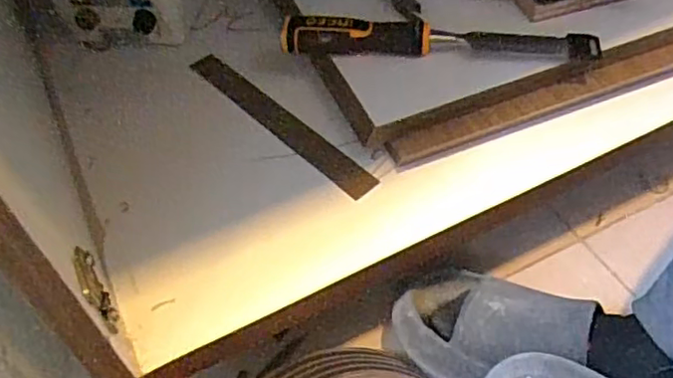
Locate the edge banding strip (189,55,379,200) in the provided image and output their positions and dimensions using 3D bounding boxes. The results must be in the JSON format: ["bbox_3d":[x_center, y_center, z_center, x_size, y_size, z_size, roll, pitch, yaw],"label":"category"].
[{"bbox_3d":[-0.055,-0.065,0.576,0.028,0.004,0.237,-37,57,-23],"label":"edge banding strip"}]

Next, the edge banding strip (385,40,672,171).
[{"bbox_3d":[0.243,-0.097,0.554,0.417,0.029,0.013,-19,12,-11],"label":"edge banding strip"}]

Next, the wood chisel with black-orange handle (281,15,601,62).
[{"bbox_3d":[0.087,-0.132,0.547,0.267,0.034,0.030,2,51,7],"label":"wood chisel with black-orange handle"}]

